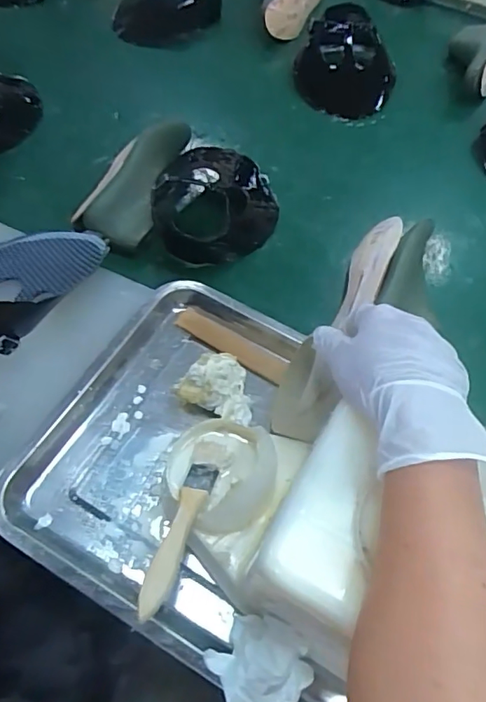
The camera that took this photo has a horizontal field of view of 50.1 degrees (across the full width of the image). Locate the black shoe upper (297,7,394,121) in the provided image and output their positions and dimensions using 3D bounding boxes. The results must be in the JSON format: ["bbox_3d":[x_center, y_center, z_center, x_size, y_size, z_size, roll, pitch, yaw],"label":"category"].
[{"bbox_3d":[0.166,-0.461,0.833,0.155,0.083,0.177,12,61,3],"label":"black shoe upper"}]

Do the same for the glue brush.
[{"bbox_3d":[-0.044,0.123,0.354,0.021,0.008,0.123,14,33,7],"label":"glue brush"}]

